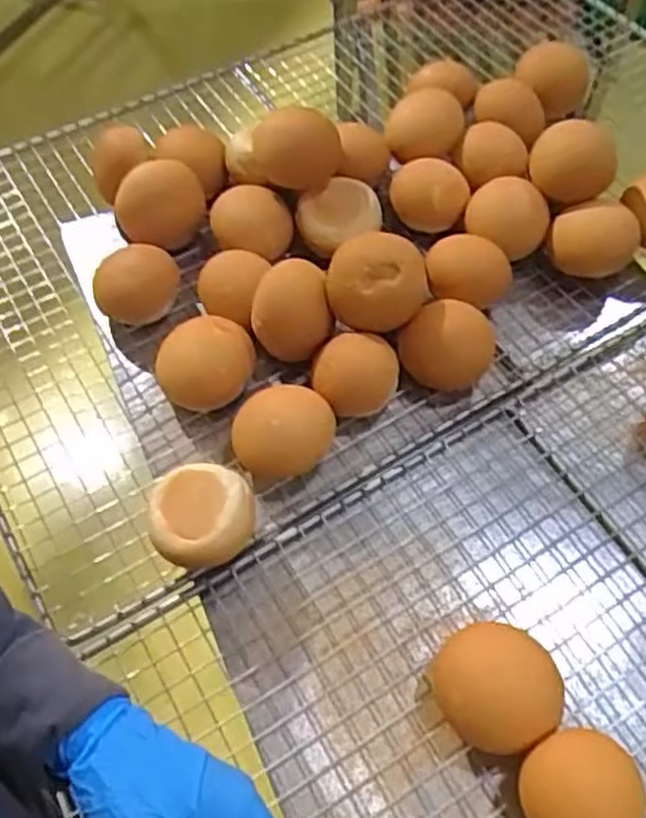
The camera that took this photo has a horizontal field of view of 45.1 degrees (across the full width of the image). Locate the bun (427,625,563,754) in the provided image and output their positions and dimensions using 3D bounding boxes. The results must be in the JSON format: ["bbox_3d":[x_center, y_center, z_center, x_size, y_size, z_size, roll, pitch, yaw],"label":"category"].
[{"bbox_3d":[0.115,0.191,0.527,0.075,0.049,0.081,-26,62,-15],"label":"bun"}]

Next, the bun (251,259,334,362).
[{"bbox_3d":[-0.027,-0.088,0.679,0.068,0.044,0.076,0,59,0],"label":"bun"}]

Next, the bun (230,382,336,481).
[{"bbox_3d":[-0.031,0.018,0.620,0.081,0.044,0.068,1,59,1],"label":"bun"}]

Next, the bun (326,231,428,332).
[{"bbox_3d":[0.045,-0.106,0.663,0.081,0.086,0.071,6,59,4],"label":"bun"}]

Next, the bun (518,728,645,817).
[{"bbox_3d":[0.162,0.245,0.492,0.068,0.047,0.071,0,59,0],"label":"bun"}]

